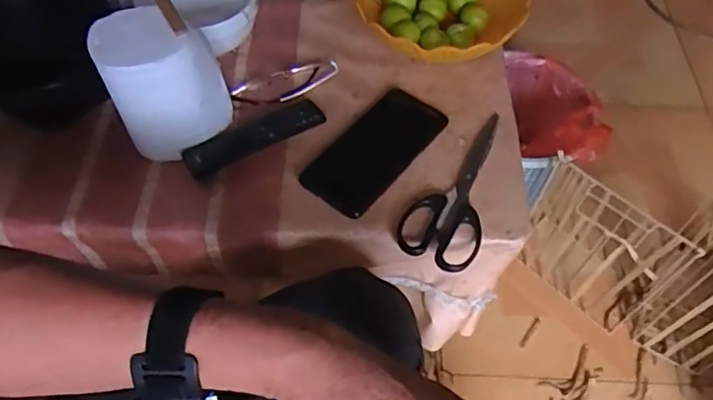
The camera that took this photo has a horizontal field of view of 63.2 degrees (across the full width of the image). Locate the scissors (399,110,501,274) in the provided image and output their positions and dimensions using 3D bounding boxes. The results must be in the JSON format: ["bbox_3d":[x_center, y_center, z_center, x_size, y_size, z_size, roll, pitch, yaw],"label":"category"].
[{"bbox_3d":[0.106,-0.017,0.573,0.073,0.008,0.190,23,61,14],"label":"scissors"}]

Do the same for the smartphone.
[{"bbox_3d":[0.019,-0.053,0.597,0.076,0.005,0.159,34,64,19],"label":"smartphone"}]

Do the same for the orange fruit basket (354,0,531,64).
[{"bbox_3d":[0.096,-0.229,0.682,0.185,0.054,0.194,0,58,0],"label":"orange fruit basket"}]

